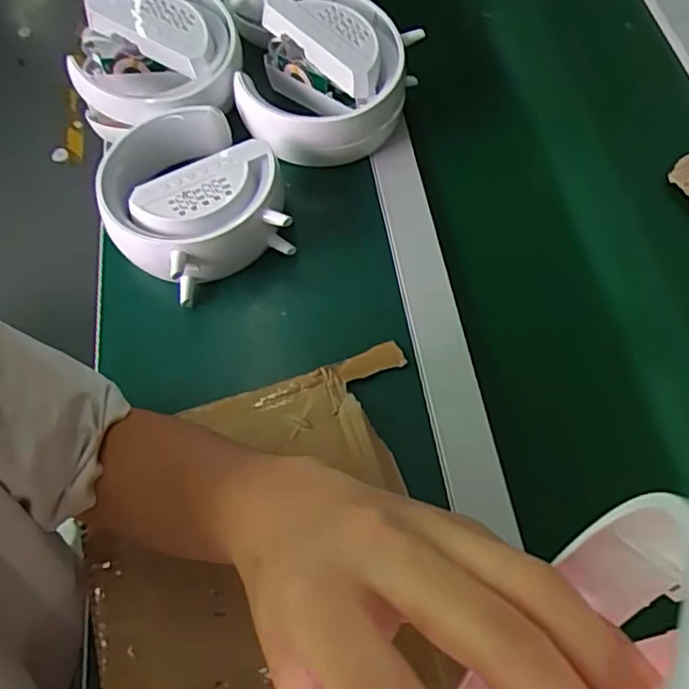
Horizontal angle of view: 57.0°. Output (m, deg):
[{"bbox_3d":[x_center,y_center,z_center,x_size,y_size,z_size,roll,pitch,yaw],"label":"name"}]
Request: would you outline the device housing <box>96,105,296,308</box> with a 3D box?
[{"bbox_3d":[-0.130,-0.126,0.536,0.145,0.058,0.153,-27,64,-12],"label":"device housing"}]

